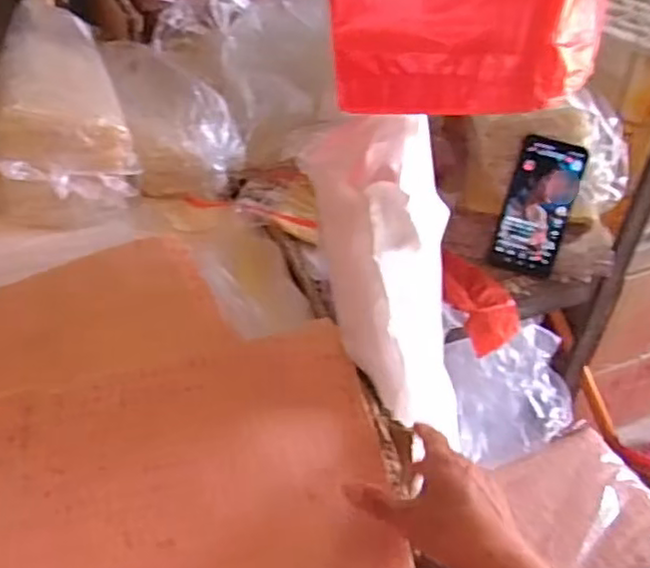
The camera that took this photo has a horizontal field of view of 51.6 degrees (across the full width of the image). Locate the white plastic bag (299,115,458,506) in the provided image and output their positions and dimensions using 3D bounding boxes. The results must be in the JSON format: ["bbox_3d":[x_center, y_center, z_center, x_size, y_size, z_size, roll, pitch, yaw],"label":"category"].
[{"bbox_3d":[0.060,-0.008,0.534,0.071,0.258,0.096,5,35,34],"label":"white plastic bag"}]

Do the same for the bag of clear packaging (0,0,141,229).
[{"bbox_3d":[-0.316,-0.212,0.812,0.152,0.127,0.313,3,45,-31],"label":"bag of clear packaging"}]

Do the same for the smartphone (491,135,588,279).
[{"bbox_3d":[0.244,-0.088,0.770,0.074,0.153,0.014,16,11,12],"label":"smartphone"}]

